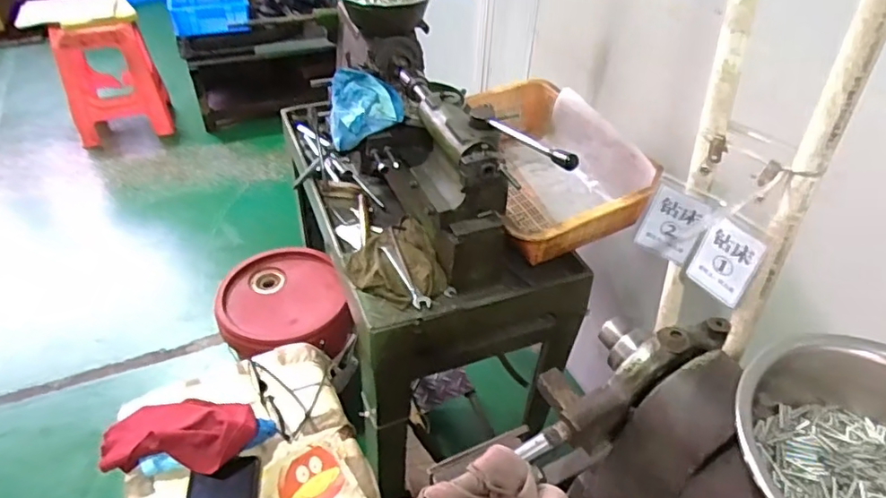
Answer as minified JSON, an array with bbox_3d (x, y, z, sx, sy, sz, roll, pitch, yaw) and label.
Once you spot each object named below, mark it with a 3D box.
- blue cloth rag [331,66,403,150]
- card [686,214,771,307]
[{"bbox_3d":[-0.119,-0.217,0.884,0.112,0.070,0.137,-1,41,-4],"label":"blue cloth rag"},{"bbox_3d":[0.292,0.013,0.582,0.007,0.097,0.061,-22,52,-30],"label":"card"}]

